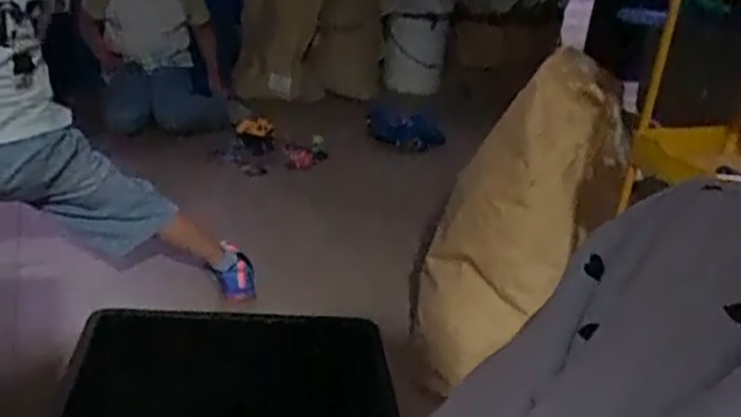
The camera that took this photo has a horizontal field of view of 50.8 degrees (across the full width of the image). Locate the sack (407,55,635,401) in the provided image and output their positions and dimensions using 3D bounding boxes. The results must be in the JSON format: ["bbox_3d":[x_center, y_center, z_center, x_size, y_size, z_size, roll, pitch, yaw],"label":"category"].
[{"bbox_3d":[0.287,0.023,1.565,0.266,0.688,0.198,27,4,-44],"label":"sack"}]

